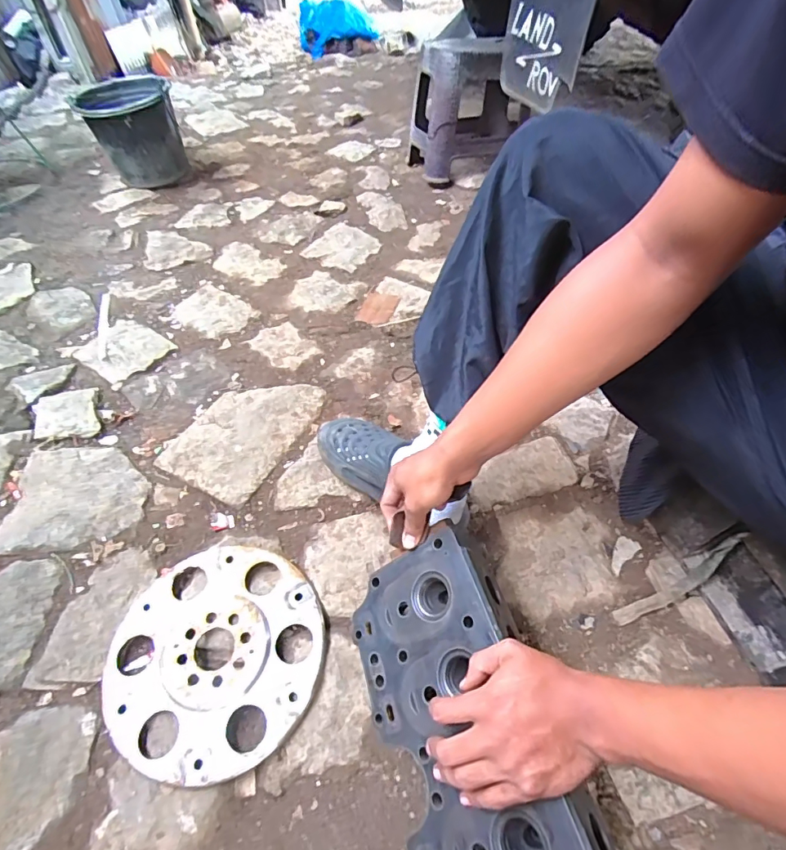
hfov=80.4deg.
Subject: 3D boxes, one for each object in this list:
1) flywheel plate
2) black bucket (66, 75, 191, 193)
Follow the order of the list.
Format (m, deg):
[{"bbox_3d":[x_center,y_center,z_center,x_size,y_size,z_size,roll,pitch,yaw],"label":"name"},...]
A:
[{"bbox_3d":[-0.223,0.285,0.592,0.260,0.024,0.264,-9,53,-9],"label":"flywheel plate"},{"bbox_3d":[-0.718,-0.820,1.315,0.215,0.256,0.214,-13,54,-10],"label":"black bucket"}]

